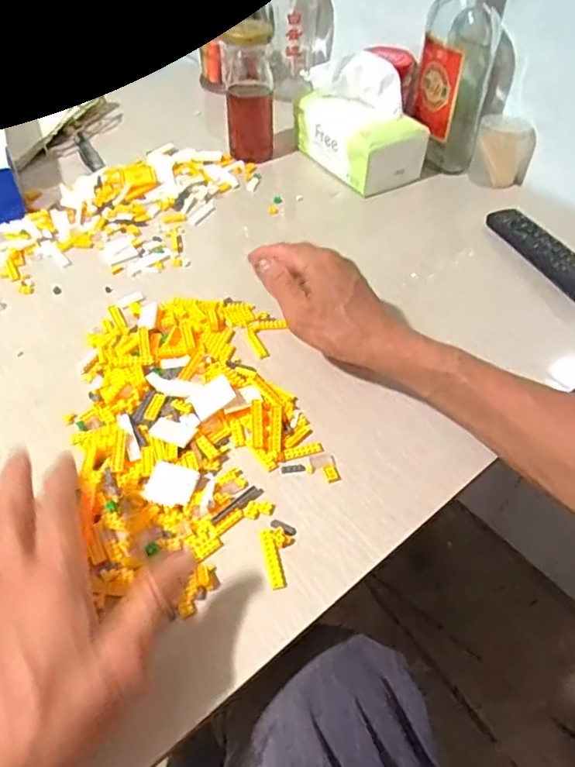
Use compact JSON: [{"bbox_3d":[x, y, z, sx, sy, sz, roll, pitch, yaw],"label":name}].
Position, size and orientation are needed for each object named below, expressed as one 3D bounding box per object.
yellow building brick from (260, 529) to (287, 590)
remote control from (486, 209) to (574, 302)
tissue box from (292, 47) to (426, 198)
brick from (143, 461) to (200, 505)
[{"bbox_3d":[-0.010,0.111,0.374,0.009,0.004,0.040,-9,49,-11],"label":"yellow building brick"},{"bbox_3d":[0.258,-0.133,0.582,0.041,0.017,0.145,-14,50,-15],"label":"remote control"},{"bbox_3d":[0.084,-0.310,0.675,0.086,0.110,0.150,-22,52,-21],"label":"tissue box"},{"bbox_3d":[-0.079,0.069,0.399,0.032,0.006,0.028,15,49,11],"label":"brick"}]

